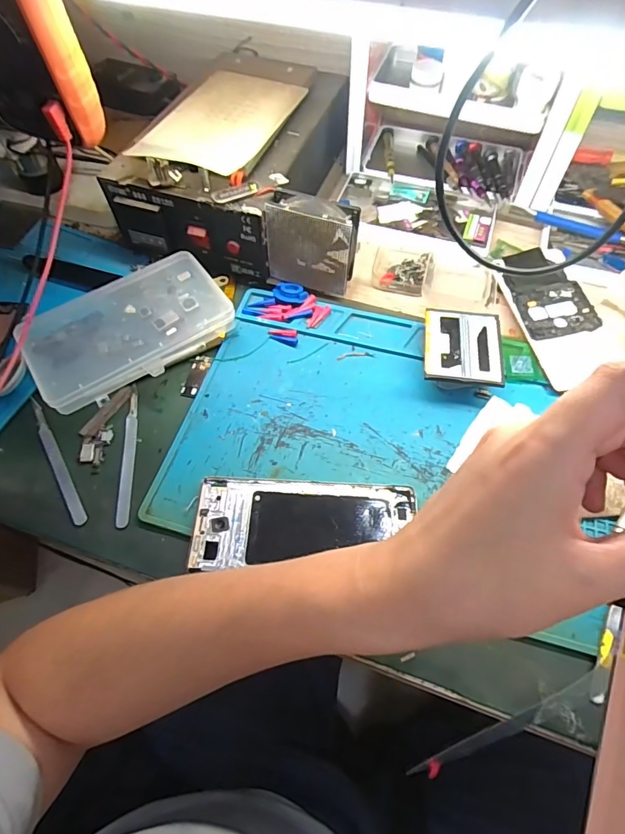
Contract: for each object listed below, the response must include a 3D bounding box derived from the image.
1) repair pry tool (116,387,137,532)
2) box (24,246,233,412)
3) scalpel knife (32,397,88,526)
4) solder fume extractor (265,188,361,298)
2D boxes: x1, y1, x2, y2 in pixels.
[{"bbox_3d":[-0.150,0.027,0.357,0.010,0.004,0.124,-6,61,-4],"label":"repair pry tool"},{"bbox_3d":[-0.168,-0.081,0.399,0.171,0.034,0.110,-35,67,-18],"label":"box"},{"bbox_3d":[-0.211,0.034,0.357,0.011,0.006,0.126,-29,65,-16],"label":"scalpel knife"},{"bbox_3d":[0.000,-0.159,0.408,0.079,0.083,0.027,13,61,7],"label":"solder fume extractor"}]

